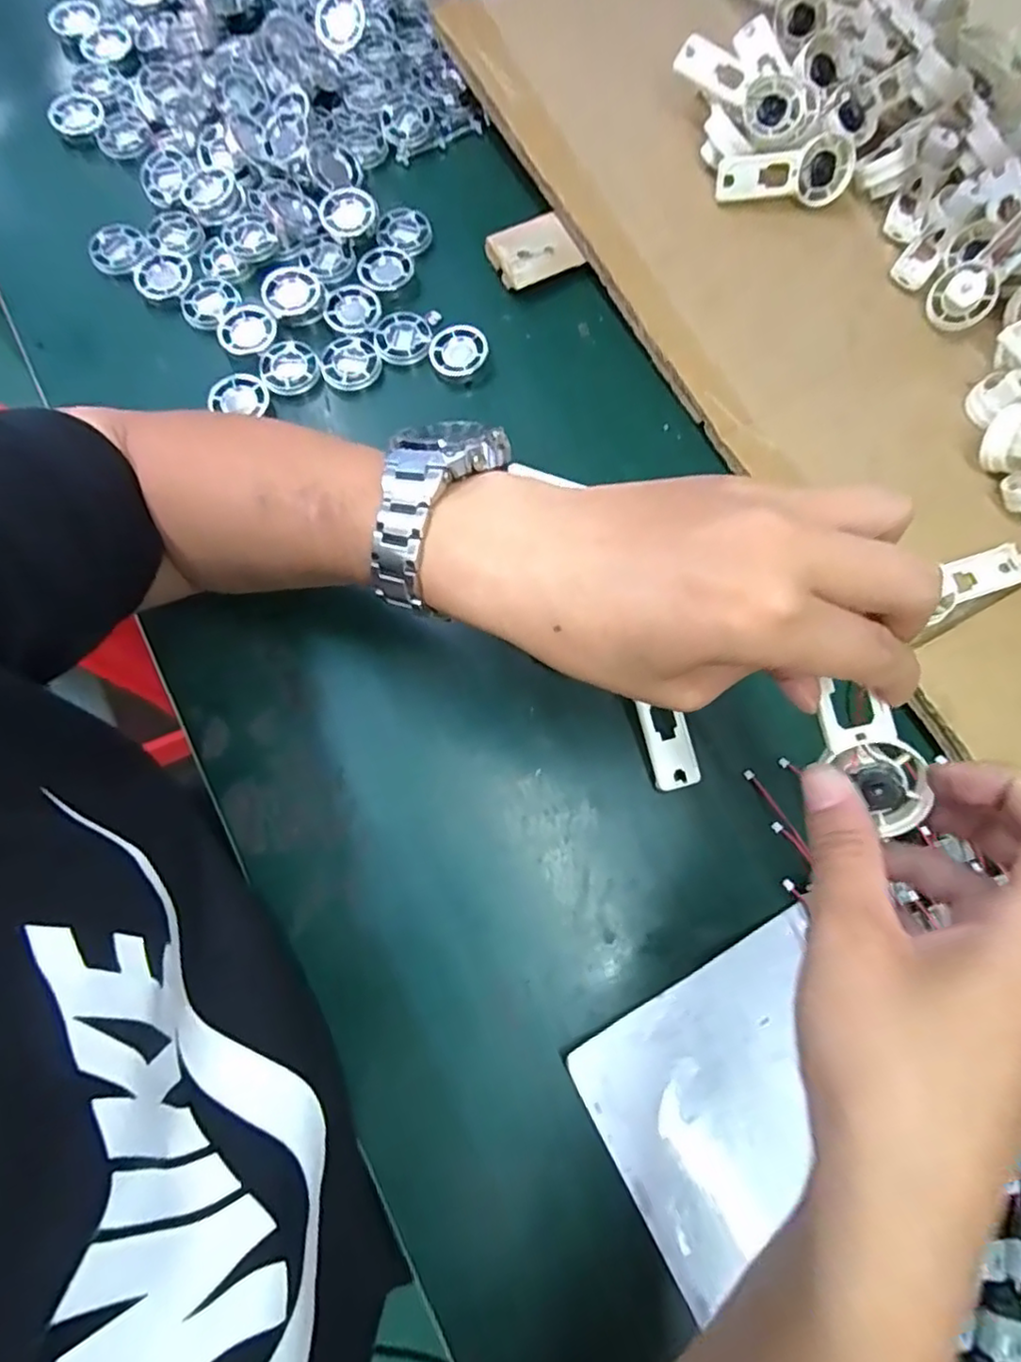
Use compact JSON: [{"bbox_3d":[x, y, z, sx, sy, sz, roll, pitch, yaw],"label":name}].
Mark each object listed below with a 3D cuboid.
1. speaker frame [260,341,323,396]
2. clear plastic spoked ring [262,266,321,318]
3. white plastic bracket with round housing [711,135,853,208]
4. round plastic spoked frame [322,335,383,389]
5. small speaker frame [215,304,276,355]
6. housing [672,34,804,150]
[{"bbox_3d":[-0.148,-0.210,0.425,0.037,0.007,0.039,-23,76,-7],"label":"speaker frame"},{"bbox_3d":[-0.148,-0.269,0.434,0.035,0.012,0.043,6,74,1],"label":"clear plastic spoked ring"},{"bbox_3d":[0.192,-0.356,0.446,0.098,0.037,0.013,-9,41,-5],"label":"white plastic bracket with round housing"},{"bbox_3d":[-0.108,-0.214,0.428,0.037,0.008,0.038,0,74,0],"label":"round plastic spoked frame"},{"bbox_3d":[-0.179,-0.238,0.429,0.039,0.006,0.035,33,77,9],"label":"small speaker frame"},{"bbox_3d":[0.162,-0.410,0.437,0.051,0.022,0.096,-43,89,-3],"label":"housing"}]

